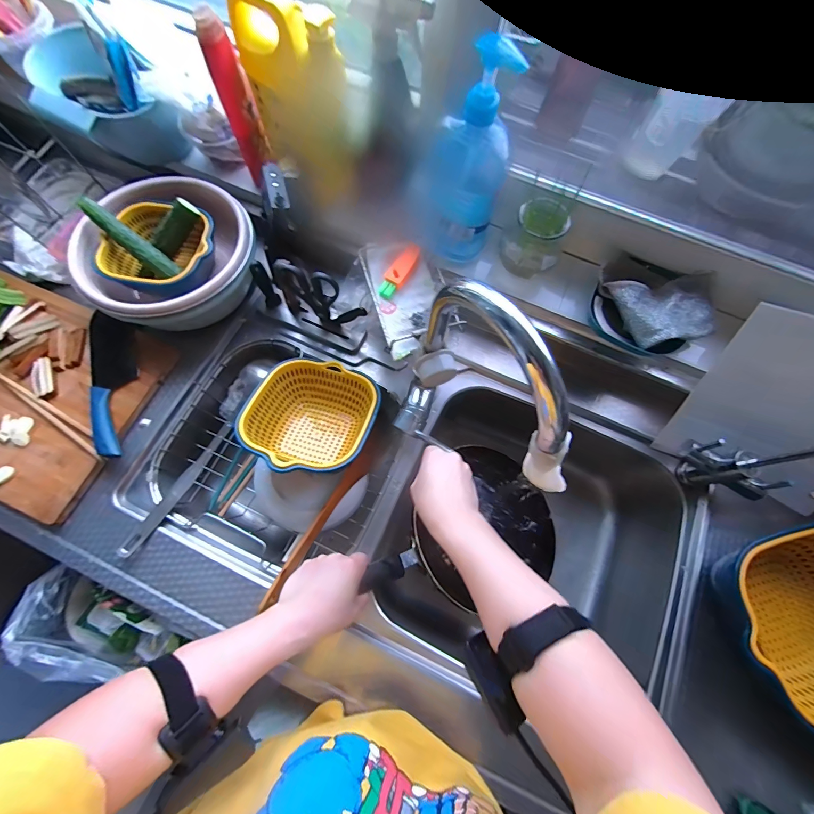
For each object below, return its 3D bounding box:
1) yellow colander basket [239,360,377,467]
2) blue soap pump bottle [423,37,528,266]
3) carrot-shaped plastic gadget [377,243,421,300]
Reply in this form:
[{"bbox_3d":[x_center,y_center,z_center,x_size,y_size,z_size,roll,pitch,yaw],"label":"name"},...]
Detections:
[{"bbox_3d":[-0.135,0.024,0.539,0.178,0.094,0.178,18,64,7],"label":"yellow colander basket"},{"bbox_3d":[0.071,-0.303,0.452,0.103,0.214,0.073,14,72,4],"label":"blue soap pump bottle"},{"bbox_3d":[-0.010,-0.198,0.529,0.025,0.016,0.095,27,74,8],"label":"carrot-shaped plastic gadget"}]

